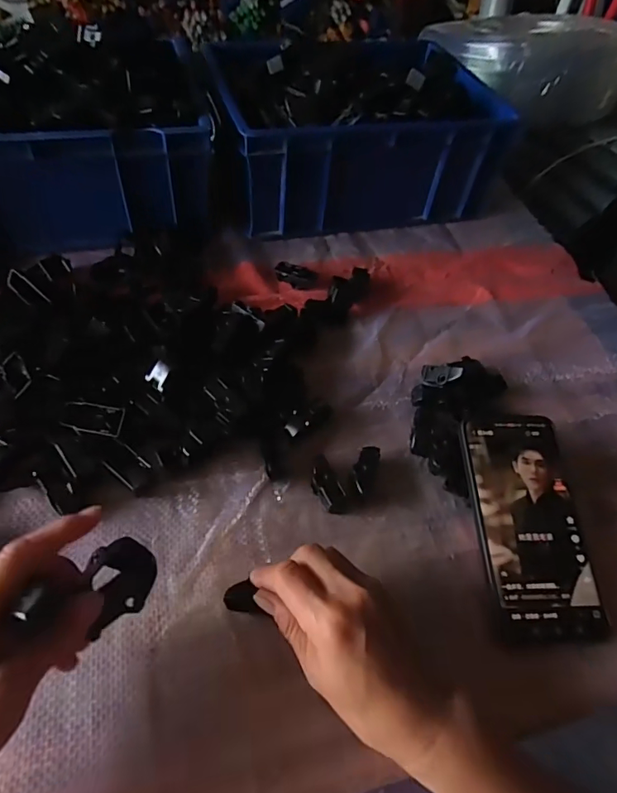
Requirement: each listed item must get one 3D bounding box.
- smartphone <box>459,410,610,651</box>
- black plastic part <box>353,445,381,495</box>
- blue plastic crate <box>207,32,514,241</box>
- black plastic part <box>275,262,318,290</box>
[{"bbox_3d":[0.163,0.090,0.351,0.077,0.006,0.160,0,63,-5],"label":"smartphone"},{"bbox_3d":[0.046,0.058,0.382,0.017,0.019,0.046,23,54,12],"label":"black plastic part"},{"bbox_3d":[0.053,-0.338,0.610,0.336,0.137,0.224,-12,55,-14],"label":"blue plastic crate"},{"bbox_3d":[-0.013,-0.132,0.520,0.048,0.015,0.017,27,55,15],"label":"black plastic part"}]

